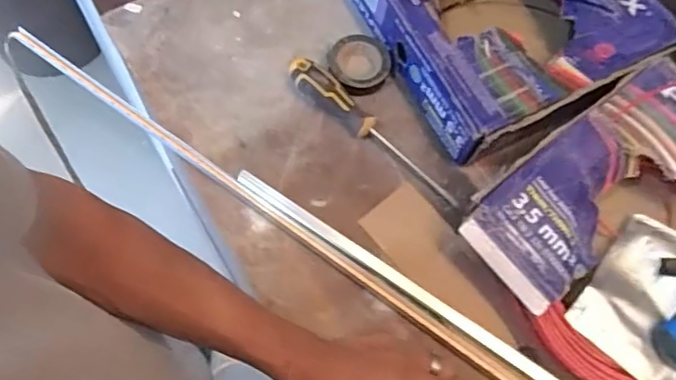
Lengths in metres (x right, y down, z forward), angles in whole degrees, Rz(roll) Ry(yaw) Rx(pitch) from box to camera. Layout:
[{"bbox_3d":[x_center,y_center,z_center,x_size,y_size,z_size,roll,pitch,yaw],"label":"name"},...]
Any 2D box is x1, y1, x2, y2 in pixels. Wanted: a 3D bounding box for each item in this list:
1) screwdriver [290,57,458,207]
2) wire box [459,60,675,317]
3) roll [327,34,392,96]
[{"bbox_3d":[0.036,-0.060,0.608,0.219,0.027,0.024,41,73,3],"label":"screwdriver"},{"bbox_3d":[0.295,0.040,0.537,0.289,0.066,0.254,-35,70,-13],"label":"wire box"},{"bbox_3d":[0.024,-0.138,0.630,0.068,0.021,0.067,-1,67,1],"label":"roll"}]

